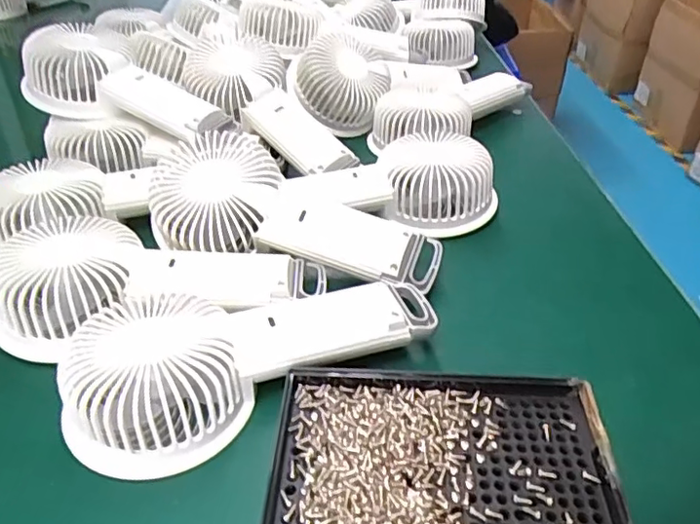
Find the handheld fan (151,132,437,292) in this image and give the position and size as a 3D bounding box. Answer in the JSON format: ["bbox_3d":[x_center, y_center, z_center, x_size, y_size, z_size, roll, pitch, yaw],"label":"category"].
[{"bbox_3d":[-0.033,-0.031,0.350,0.183,0.044,0.081,19,41,3],"label":"handheld fan"}]

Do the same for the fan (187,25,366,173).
[{"bbox_3d":[-0.062,-0.124,0.456,0.157,0.034,0.072,46,53,12],"label":"fan"}]

